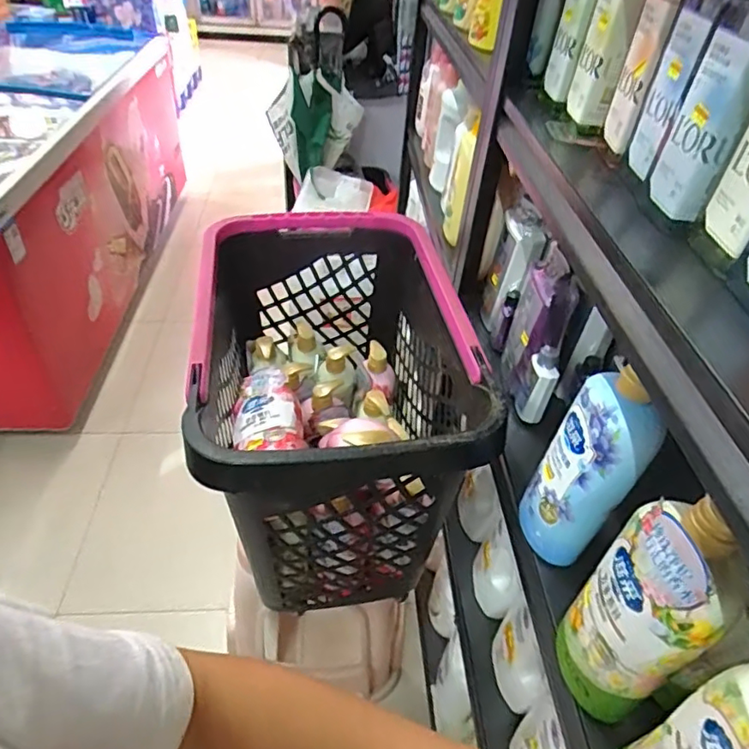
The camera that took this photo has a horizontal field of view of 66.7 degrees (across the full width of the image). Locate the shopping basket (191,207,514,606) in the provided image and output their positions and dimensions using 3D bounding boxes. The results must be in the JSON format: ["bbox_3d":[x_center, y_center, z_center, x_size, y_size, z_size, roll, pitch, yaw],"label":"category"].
[{"bbox_3d":[-0.069,0.031,0.934,0.376,0.387,0.554,-4,43,-11],"label":"shopping basket"}]

